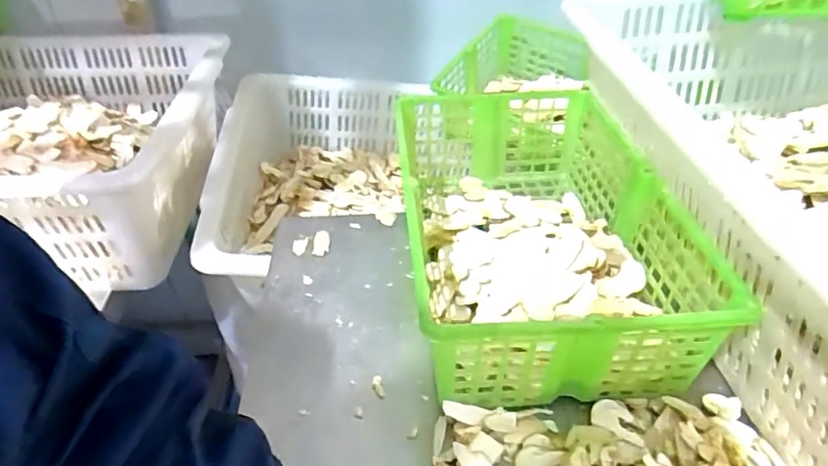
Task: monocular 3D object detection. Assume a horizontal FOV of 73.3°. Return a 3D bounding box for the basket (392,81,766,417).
[{"bbox_3d":[0.101,-0.018,0.506,0.211,0.102,0.359,-3,39,-2],"label":"basket"}]

